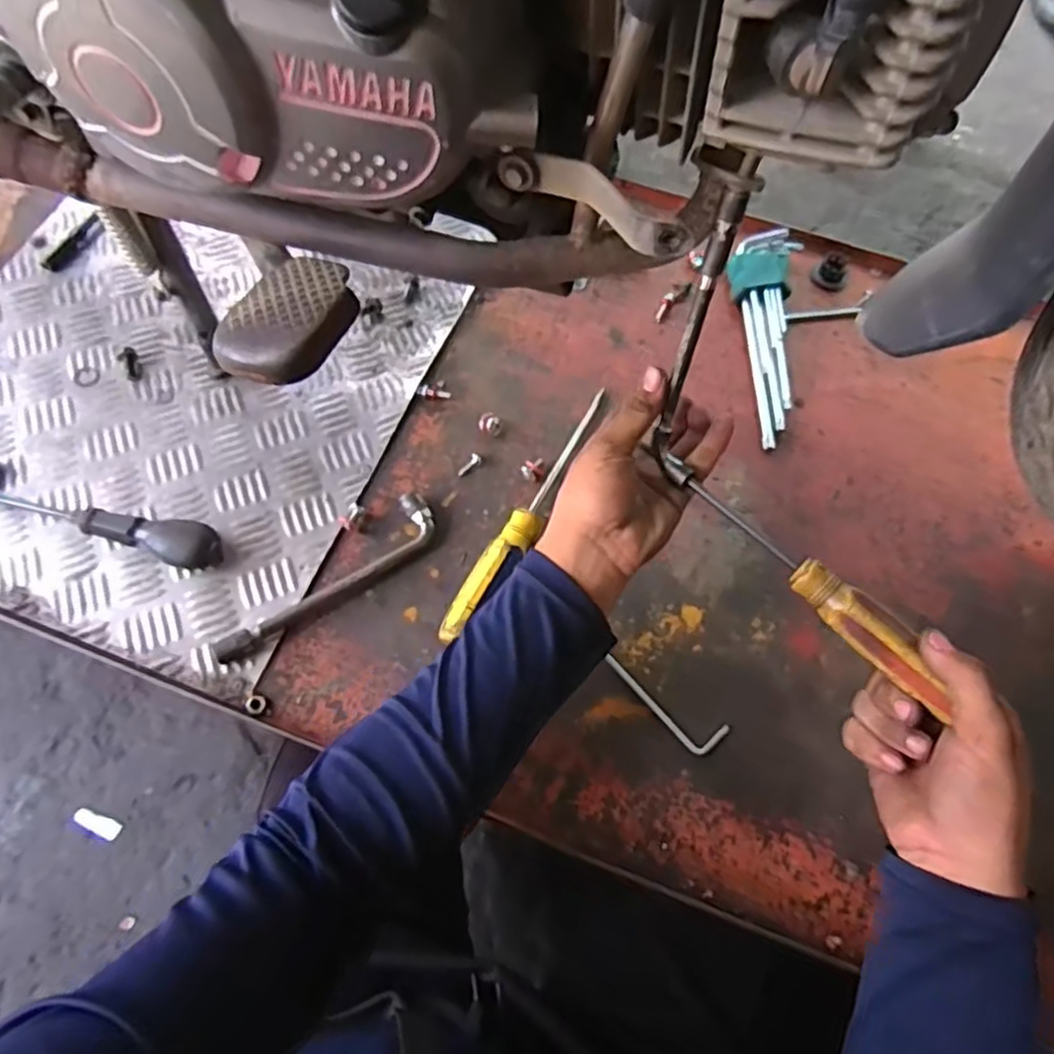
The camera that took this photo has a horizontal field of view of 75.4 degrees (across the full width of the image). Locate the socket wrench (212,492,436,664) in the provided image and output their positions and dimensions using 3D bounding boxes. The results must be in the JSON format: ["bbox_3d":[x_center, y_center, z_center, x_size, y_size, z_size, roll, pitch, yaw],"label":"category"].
[{"bbox_3d":[-0.147,0.037,0.503,0.180,0.017,0.035,-34,72,-15],"label":"socket wrench"}]

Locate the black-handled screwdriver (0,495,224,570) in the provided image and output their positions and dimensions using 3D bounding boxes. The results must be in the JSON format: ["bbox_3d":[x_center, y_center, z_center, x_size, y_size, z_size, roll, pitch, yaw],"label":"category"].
[{"bbox_3d":[-0.361,-0.018,0.515,0.276,0.028,0.033,16,67,5],"label":"black-handled screwdriver"}]

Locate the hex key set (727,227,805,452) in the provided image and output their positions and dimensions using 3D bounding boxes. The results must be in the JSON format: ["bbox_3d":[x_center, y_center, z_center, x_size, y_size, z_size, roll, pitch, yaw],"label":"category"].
[{"bbox_3d":[0.207,-0.175,0.605,0.059,0.031,0.220,10,66,3],"label":"hex key set"}]

